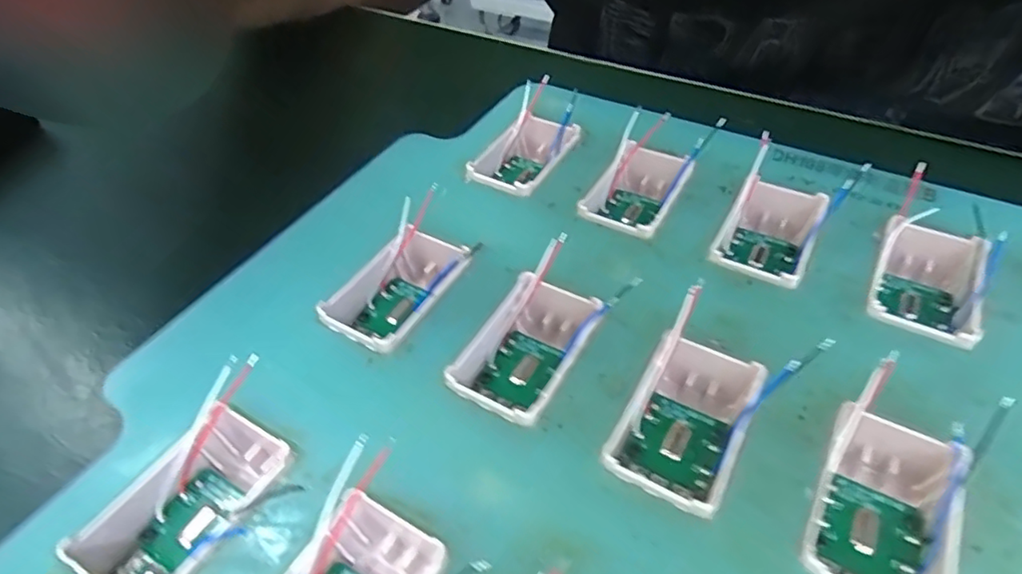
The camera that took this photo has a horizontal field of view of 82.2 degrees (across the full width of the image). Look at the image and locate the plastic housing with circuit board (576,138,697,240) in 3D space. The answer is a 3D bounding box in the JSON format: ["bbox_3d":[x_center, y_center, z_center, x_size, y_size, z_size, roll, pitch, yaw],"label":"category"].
[{"bbox_3d":[0.032,-0.023,0.150,0.019,0.012,0.036,22,51,22],"label":"plastic housing with circuit board"}]

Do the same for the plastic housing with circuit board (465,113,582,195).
[{"bbox_3d":[0.005,-0.036,0.163,0.020,0.011,0.038,23,52,23],"label":"plastic housing with circuit board"}]

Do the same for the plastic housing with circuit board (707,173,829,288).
[{"bbox_3d":[0.060,-0.012,0.137,0.019,0.011,0.035,22,52,22],"label":"plastic housing with circuit board"}]

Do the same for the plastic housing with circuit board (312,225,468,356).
[{"bbox_3d":[-0.024,0.002,0.130,0.019,0.012,0.032,22,51,22],"label":"plastic housing with circuit board"}]

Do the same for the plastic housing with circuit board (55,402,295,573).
[{"bbox_3d":[-0.052,0.037,0.099,0.020,0.014,0.032,24,52,23],"label":"plastic housing with circuit board"}]

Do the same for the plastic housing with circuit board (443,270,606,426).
[{"bbox_3d":[0.003,0.012,0.120,0.019,0.010,0.037,19,50,20],"label":"plastic housing with circuit board"}]

